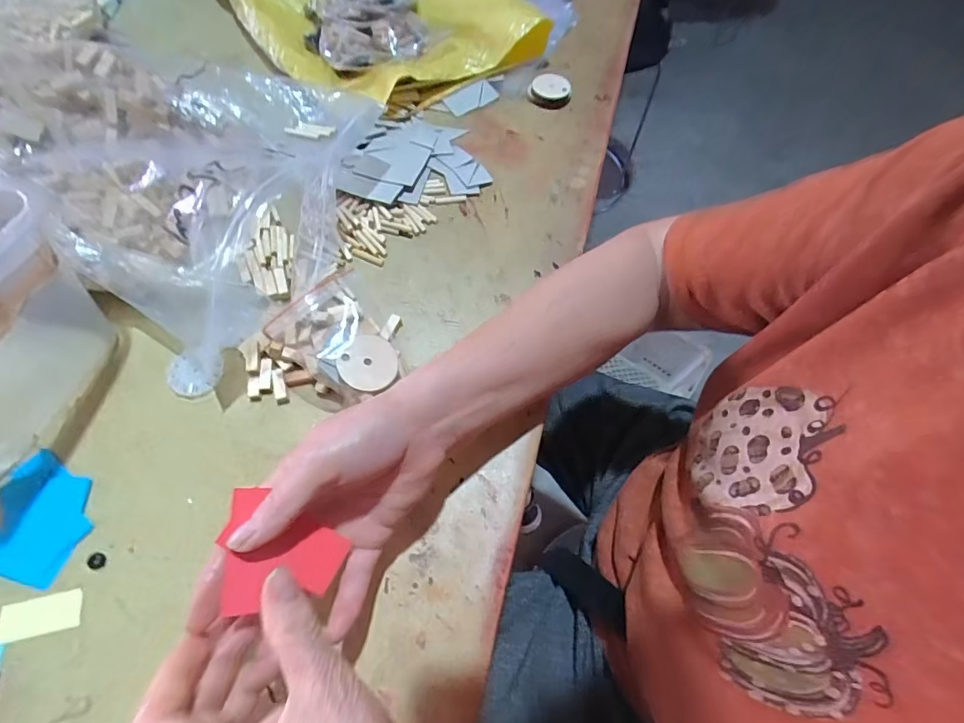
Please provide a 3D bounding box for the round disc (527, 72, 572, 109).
[{"bbox_3d":[0.078,-0.312,0.548,0.049,0.014,0.047,1,63,-2],"label":"round disc"}]

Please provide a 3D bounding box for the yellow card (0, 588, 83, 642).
[{"bbox_3d":[-0.270,0.154,0.290,0.044,0.004,0.021,-10,64,-8],"label":"yellow card"}]

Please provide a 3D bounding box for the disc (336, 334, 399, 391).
[{"bbox_3d":[-0.080,0.001,0.340,0.038,0.004,0.042,34,59,-4],"label":"disc"}]

